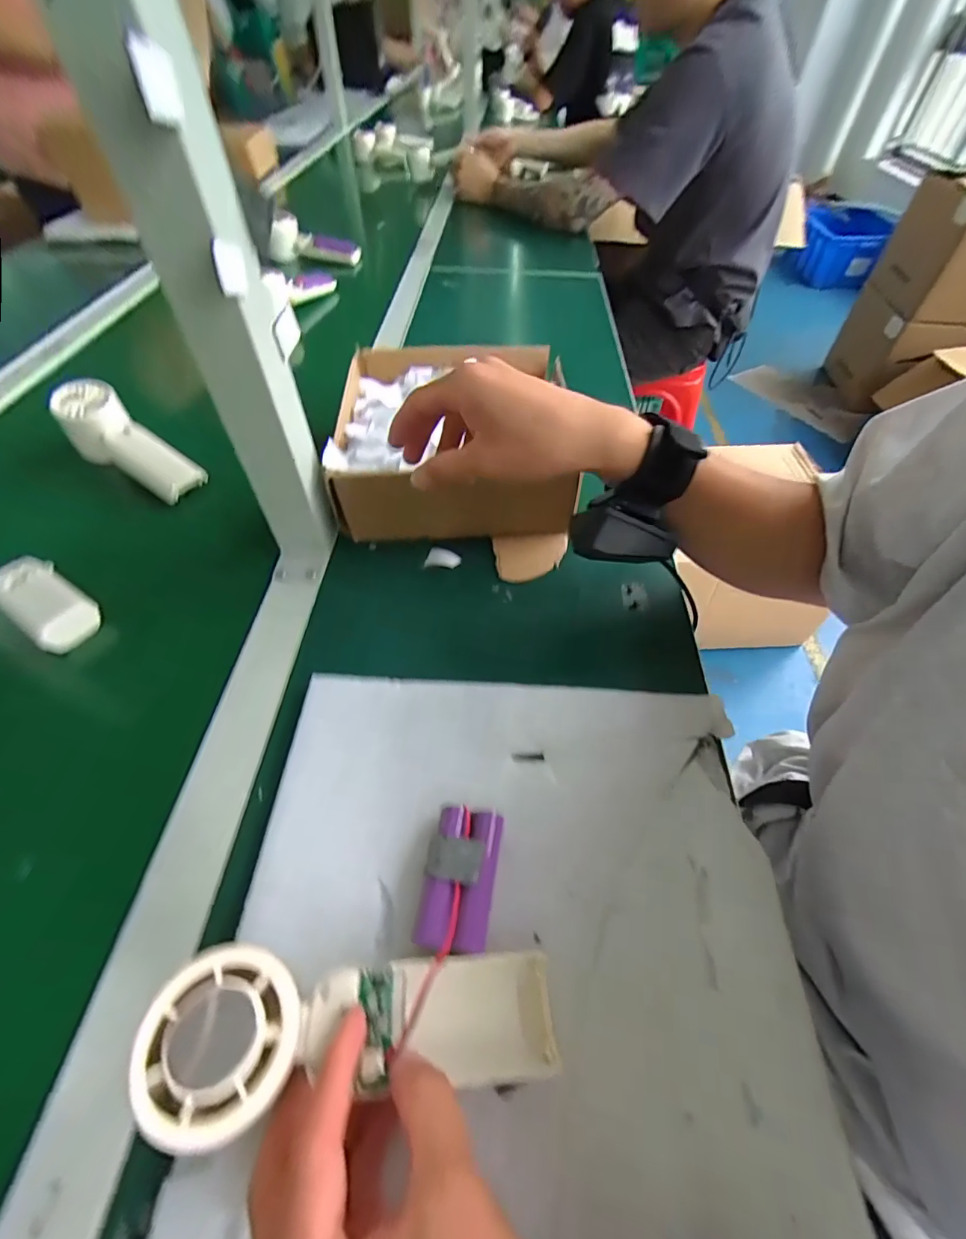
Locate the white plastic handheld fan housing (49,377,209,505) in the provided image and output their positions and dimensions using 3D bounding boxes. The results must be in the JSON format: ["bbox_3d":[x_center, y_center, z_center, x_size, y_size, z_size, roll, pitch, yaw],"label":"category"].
[{"bbox_3d":[-0.346,-0.170,0.481,0.158,0.046,0.054,35,58,4],"label":"white plastic handheld fan housing"}]

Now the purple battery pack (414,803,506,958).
[{"bbox_3d":[-0.012,0.135,0.253,0.035,0.025,0.065,8,54,6],"label":"purple battery pack"}]

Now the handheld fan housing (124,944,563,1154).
[{"bbox_3d":[-0.048,0.170,0.204,0.164,0.040,0.051,16,47,-24],"label":"handheld fan housing"}]

